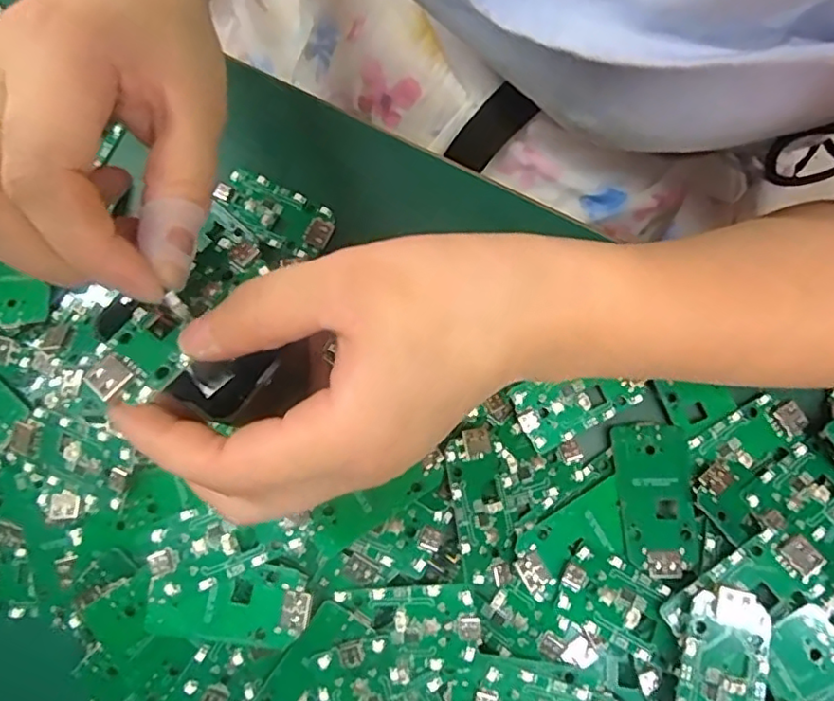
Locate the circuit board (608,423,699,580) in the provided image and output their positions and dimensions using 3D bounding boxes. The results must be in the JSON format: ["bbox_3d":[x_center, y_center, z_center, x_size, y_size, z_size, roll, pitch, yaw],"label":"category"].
[{"bbox_3d":[0.103,0.063,0.255,0.032,0.004,0.063,-2,70,4],"label":"circuit board"}]

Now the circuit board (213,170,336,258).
[{"bbox_3d":[-0.071,-0.069,0.299,0.061,0.005,0.028,31,83,8],"label":"circuit board"}]

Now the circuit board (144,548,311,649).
[{"bbox_3d":[-0.074,0.097,0.230,0.062,0.004,0.029,6,77,4],"label":"circuit board"}]

